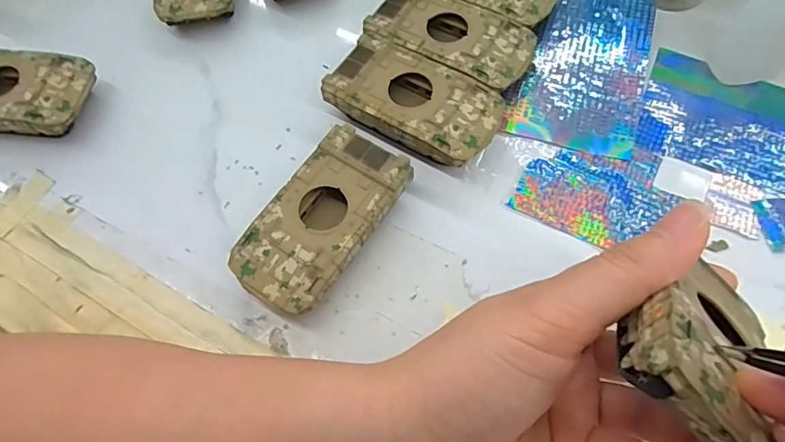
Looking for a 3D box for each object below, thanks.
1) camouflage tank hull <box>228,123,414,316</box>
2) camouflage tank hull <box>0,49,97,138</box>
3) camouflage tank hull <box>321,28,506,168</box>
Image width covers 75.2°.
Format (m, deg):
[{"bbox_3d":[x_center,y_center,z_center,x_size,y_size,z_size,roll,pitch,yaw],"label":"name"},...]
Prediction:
[{"bbox_3d":[-0.035,0.002,0.263,0.051,0.027,0.094,31,69,16],"label":"camouflage tank hull"},{"bbox_3d":[-0.228,-0.076,0.309,0.090,0.025,0.049,7,64,6],"label":"camouflage tank hull"},{"bbox_3d":[0.012,-0.065,0.292,0.096,0.024,0.051,30,68,16],"label":"camouflage tank hull"}]

